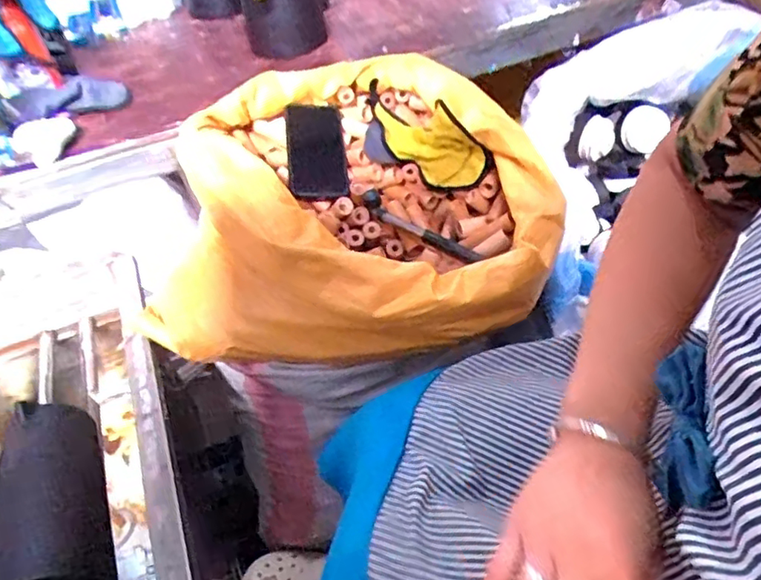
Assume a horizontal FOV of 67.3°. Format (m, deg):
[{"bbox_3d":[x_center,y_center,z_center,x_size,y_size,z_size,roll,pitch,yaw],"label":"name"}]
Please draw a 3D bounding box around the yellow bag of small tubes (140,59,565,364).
[{"bbox_3d":[-0.028,-0.109,0.736,0.480,0.229,0.379,5,42,13],"label":"yellow bag of small tubes"}]

